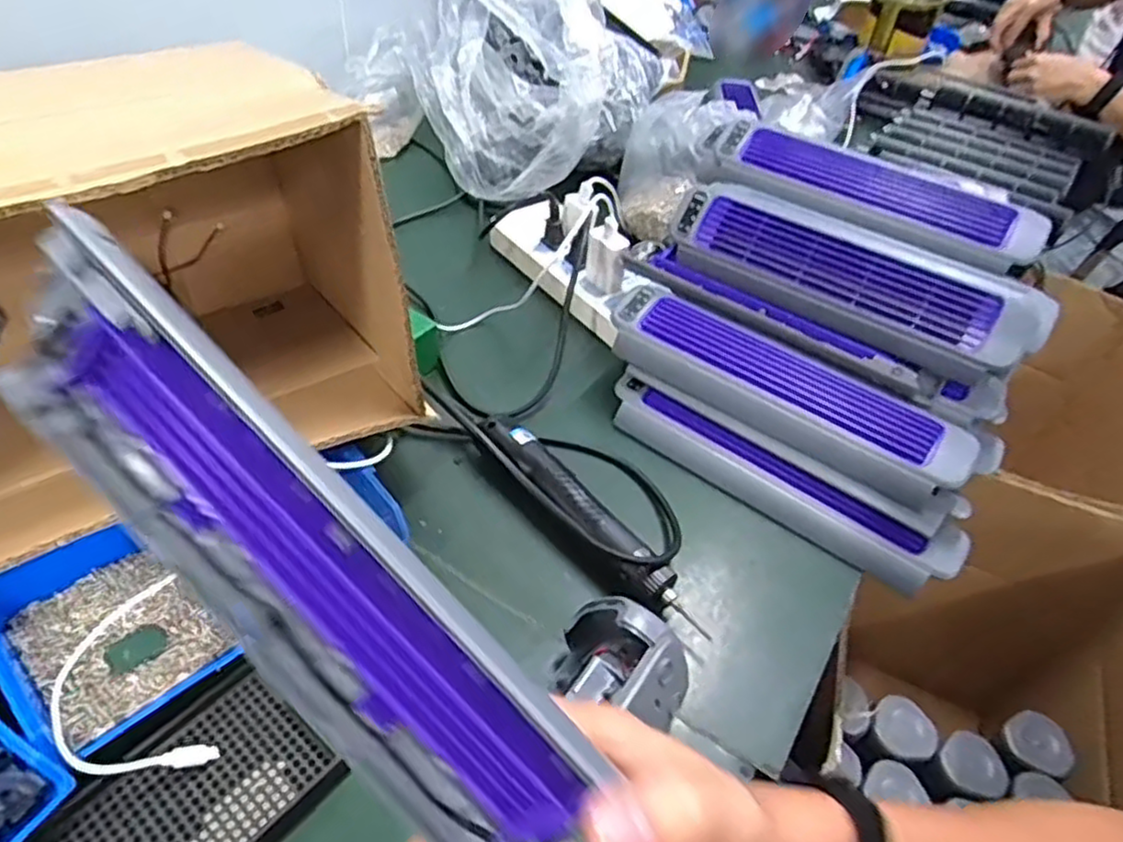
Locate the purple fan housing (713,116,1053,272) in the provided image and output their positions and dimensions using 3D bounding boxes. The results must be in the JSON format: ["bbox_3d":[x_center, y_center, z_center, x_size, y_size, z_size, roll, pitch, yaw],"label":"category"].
[{"bbox_3d":[0.284,-0.216,0.668,0.290,0.044,0.099,28,49,19],"label":"purple fan housing"}]

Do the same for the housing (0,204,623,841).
[{"bbox_3d":[-0.083,0.056,0.241,0.264,0.088,0.041,48,53,-1],"label":"housing"}]

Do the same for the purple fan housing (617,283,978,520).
[{"bbox_3d":[0.176,-0.025,0.592,0.296,0.044,0.063,29,49,19],"label":"purple fan housing"}]

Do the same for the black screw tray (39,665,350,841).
[{"bbox_3d":[-0.197,0.209,0.388,0.085,0.025,0.130,33,51,23],"label":"black screw tray"}]

